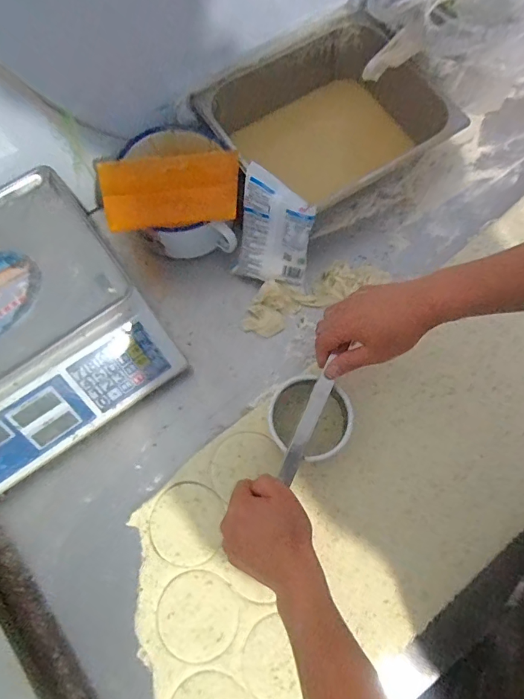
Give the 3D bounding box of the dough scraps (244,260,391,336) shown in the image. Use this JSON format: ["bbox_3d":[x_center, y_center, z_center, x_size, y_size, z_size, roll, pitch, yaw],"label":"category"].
[{"bbox_3d":[0.077,-0.091,0.628,0.233,0.028,0.064,-26,75,-7],"label":"dough scraps"}]

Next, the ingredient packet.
[{"bbox_3d":[0.016,-0.160,0.578,0.102,0.145,0.022,20,35,11],"label":"ingredient packet"}]

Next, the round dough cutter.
[{"bbox_3d":[0.060,0.090,0.545,0.103,0.051,0.099,0,73,0],"label":"round dough cutter"}]

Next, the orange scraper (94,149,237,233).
[{"bbox_3d":[-0.123,-0.218,0.569,0.179,0.012,0.114,-5,70,-2],"label":"orange scraper"}]

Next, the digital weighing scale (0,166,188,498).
[{"bbox_3d":[-0.325,-0.019,0.549,0.336,0.130,0.316,-35,76,-10],"label":"digital weighing scale"}]

